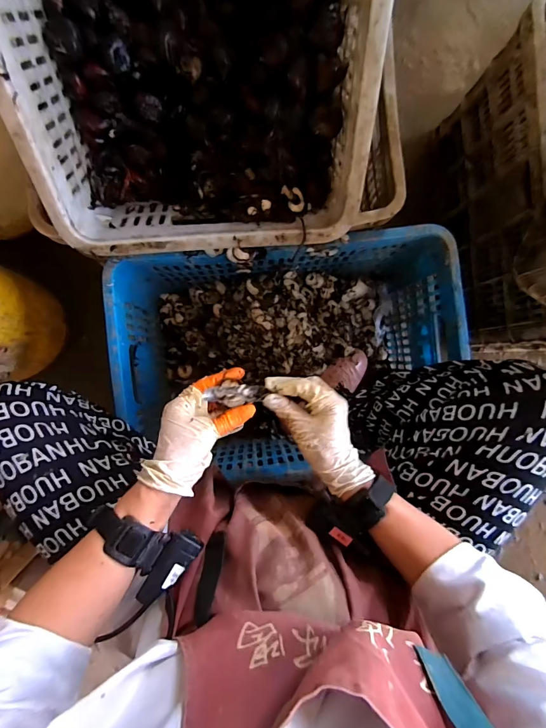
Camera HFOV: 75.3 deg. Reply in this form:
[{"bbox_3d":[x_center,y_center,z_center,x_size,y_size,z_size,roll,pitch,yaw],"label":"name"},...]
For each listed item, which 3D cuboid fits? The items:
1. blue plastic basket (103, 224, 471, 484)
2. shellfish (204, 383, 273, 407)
[{"bbox_3d":[0.023,-0.021,0.635,0.510,0.257,0.316,-6,91,-3],"label":"blue plastic basket"},{"bbox_3d":[-0.038,0.035,0.389,0.062,0.021,0.022,-2,91,-29],"label":"shellfish"}]

